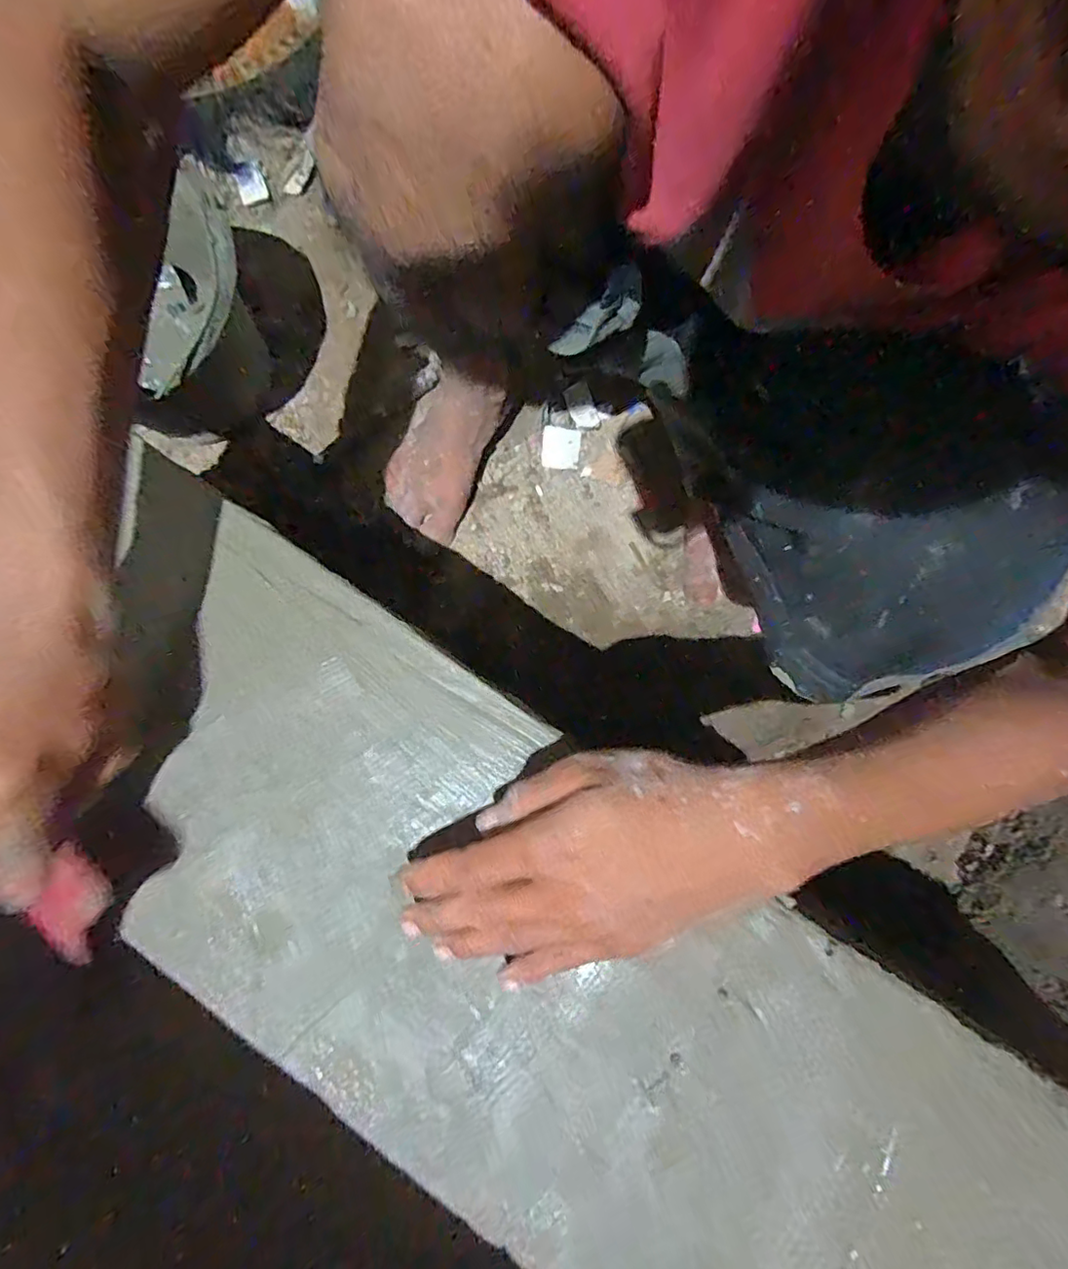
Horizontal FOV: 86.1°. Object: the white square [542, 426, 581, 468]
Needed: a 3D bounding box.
[{"bbox_3d":[0.031,-0.210,0.642,0.042,0.004,0.044,2,99,-7],"label":"white square"}]

